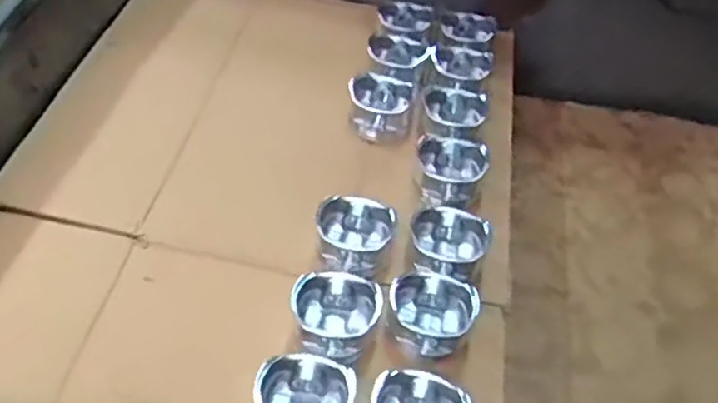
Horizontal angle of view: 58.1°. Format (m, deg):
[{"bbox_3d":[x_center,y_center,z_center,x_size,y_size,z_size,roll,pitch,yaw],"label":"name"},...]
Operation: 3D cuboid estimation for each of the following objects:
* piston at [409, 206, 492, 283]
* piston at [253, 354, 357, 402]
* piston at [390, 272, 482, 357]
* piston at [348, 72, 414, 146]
[{"bbox_3d":[0.084,0.043,0.628,0.073,0.051,0.063,16,54,7],"label":"piston"},{"bbox_3d":[-0.046,0.162,0.521,0.076,0.043,0.071,2,54,-3],"label":"piston"},{"bbox_3d":[0.062,0.100,0.569,0.075,0.043,0.066,22,55,11],"label":"piston"},{"bbox_3d":[0.025,-0.109,0.760,0.072,0.058,0.070,2,54,-3],"label":"piston"}]

